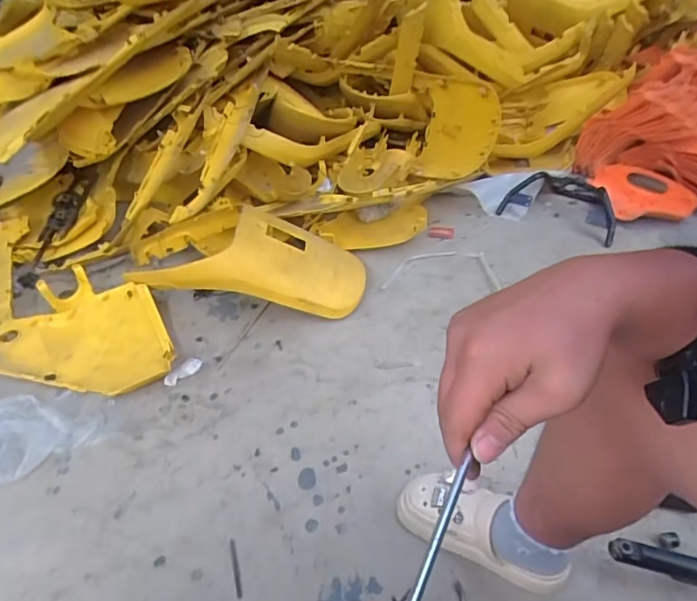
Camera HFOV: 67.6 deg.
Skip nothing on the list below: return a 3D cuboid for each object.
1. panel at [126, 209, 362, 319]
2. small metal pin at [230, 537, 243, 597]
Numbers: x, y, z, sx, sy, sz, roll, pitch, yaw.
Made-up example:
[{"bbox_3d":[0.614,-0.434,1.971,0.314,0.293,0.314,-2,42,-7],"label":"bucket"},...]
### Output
[{"bbox_3d":[-0.245,-0.101,1.268,0.563,0.194,0.239,-1,39,2],"label":"panel"},{"bbox_3d":[-0.182,0.430,0.840,0.010,0.004,0.095,-14,43,-12],"label":"small metal pin"}]

